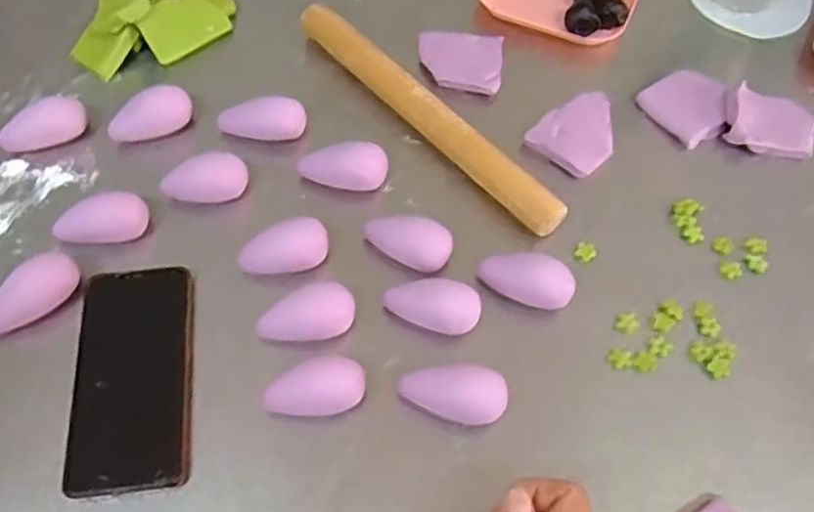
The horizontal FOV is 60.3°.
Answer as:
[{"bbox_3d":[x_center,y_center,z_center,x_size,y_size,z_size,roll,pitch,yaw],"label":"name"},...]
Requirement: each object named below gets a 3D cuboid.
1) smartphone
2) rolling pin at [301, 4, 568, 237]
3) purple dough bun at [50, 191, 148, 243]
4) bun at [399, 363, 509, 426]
[{"bbox_3d":[-0.183,0.079,0.473,0.073,0.010,0.155,-4,59,-5],"label":"smartphone"},{"bbox_3d":[0.010,-0.121,0.590,0.034,0.034,0.300,-37,67,-22],"label":"rolling pin"},{"bbox_3d":[-0.229,-0.024,0.526,0.065,0.031,0.033,-12,60,-9],"label":"purple dough bun"},{"bbox_3d":[0.031,0.092,0.465,0.068,0.030,0.035,10,59,4],"label":"bun"}]

